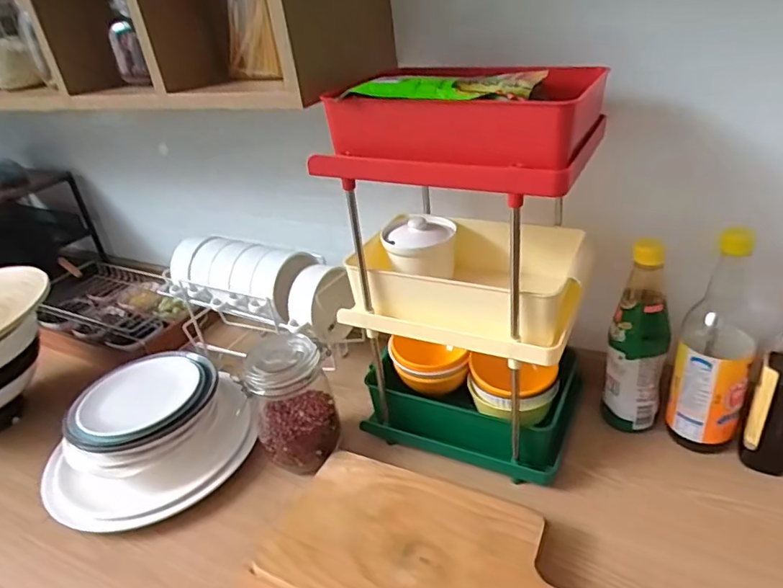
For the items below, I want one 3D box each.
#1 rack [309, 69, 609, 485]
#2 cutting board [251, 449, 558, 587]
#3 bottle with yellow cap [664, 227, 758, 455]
[{"bbox_3d":[0.086,-0.030,0.637,0.254,0.424,0.171,12,34,29],"label":"rack"},{"bbox_3d":[0.051,0.265,0.557,0.348,0.027,0.186,9,33,26],"label":"cutting board"},{"bbox_3d":[0.379,0.060,0.633,0.077,0.284,0.089,13,35,30],"label":"bottle with yellow cap"}]

